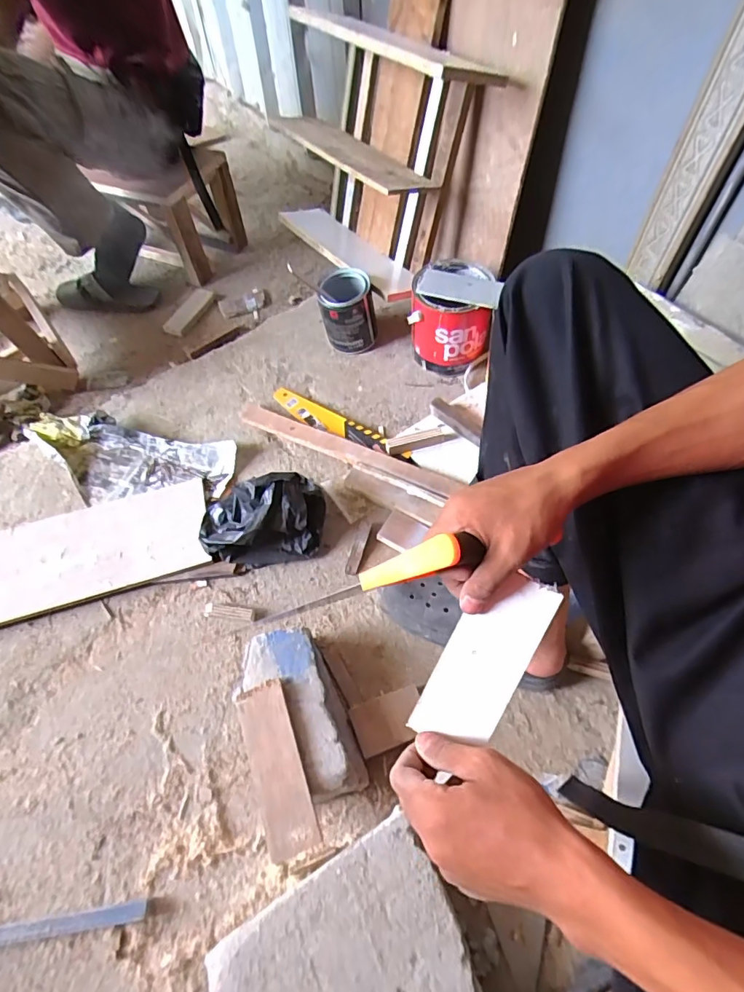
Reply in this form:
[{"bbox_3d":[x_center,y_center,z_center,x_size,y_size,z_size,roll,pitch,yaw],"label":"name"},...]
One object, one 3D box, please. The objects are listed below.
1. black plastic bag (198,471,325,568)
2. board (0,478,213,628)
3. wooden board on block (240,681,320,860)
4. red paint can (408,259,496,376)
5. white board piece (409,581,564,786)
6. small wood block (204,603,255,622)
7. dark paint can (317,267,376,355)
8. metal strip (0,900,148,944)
[{"bbox_3d":[-0.175,0.033,0.788,0.197,0.098,0.129,-9,58,-4],"label":"black plastic bag"},{"bbox_3d":[-0.469,0.093,0.808,0.398,0.031,0.178,-16,59,-8],"label":"board"},{"bbox_3d":[-0.111,0.314,0.576,0.052,0.015,0.182,-19,59,-9],"label":"wooden board on block"},{"bbox_3d":[0.153,-0.355,0.981,0.146,0.157,0.164,2,58,3],"label":"red paint can"},{"bbox_3d":[0.086,0.124,0.376,0.059,0.004,0.140,27,92,11],"label":"white board piece"},{"bbox_3d":[-0.217,0.176,0.748,0.077,0.011,0.022,6,59,6],"label":"small wood block"},{"bbox_3d":[-0.050,-0.372,1.013,0.109,0.139,0.103,-1,58,2],"label":"dark paint can"},{"bbox_3d":[-0.391,0.496,0.562,0.259,0.016,0.018,-8,58,-3],"label":"metal strip"}]

